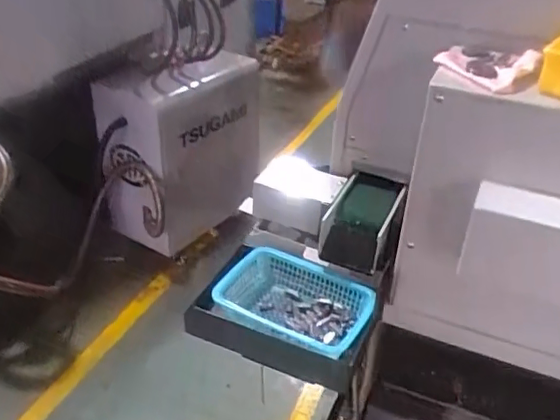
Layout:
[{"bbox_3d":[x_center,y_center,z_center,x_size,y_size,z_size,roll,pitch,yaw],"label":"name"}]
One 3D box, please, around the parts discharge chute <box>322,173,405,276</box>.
[{"bbox_3d":[0.132,0.021,0.993,0.112,0.094,0.142,19,38,22],"label":"parts discharge chute"}]

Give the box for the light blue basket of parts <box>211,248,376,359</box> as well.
[{"bbox_3d":[0.025,0.152,0.935,0.234,0.065,0.161,19,38,23],"label":"light blue basket of parts"}]

